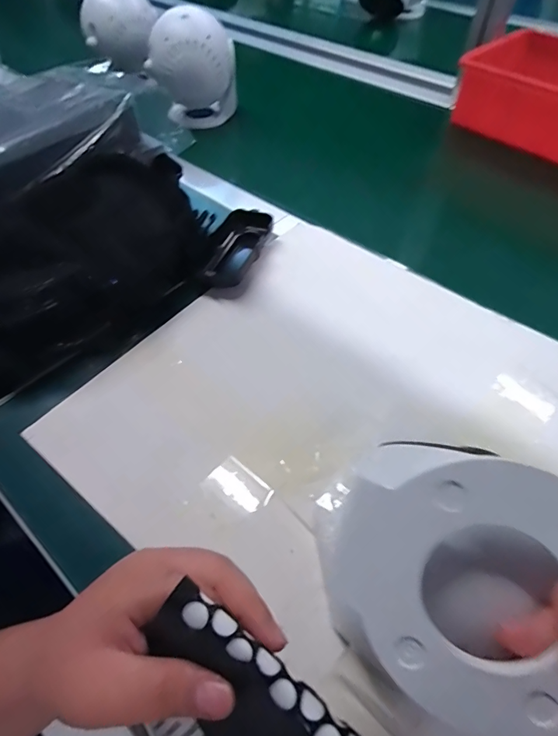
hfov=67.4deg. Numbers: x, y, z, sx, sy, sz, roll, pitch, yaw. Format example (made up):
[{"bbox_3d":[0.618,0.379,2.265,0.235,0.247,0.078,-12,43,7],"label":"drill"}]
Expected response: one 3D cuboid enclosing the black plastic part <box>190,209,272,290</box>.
[{"bbox_3d":[-0.044,-0.123,0.429,0.052,0.028,0.113,14,55,10],"label":"black plastic part"}]

